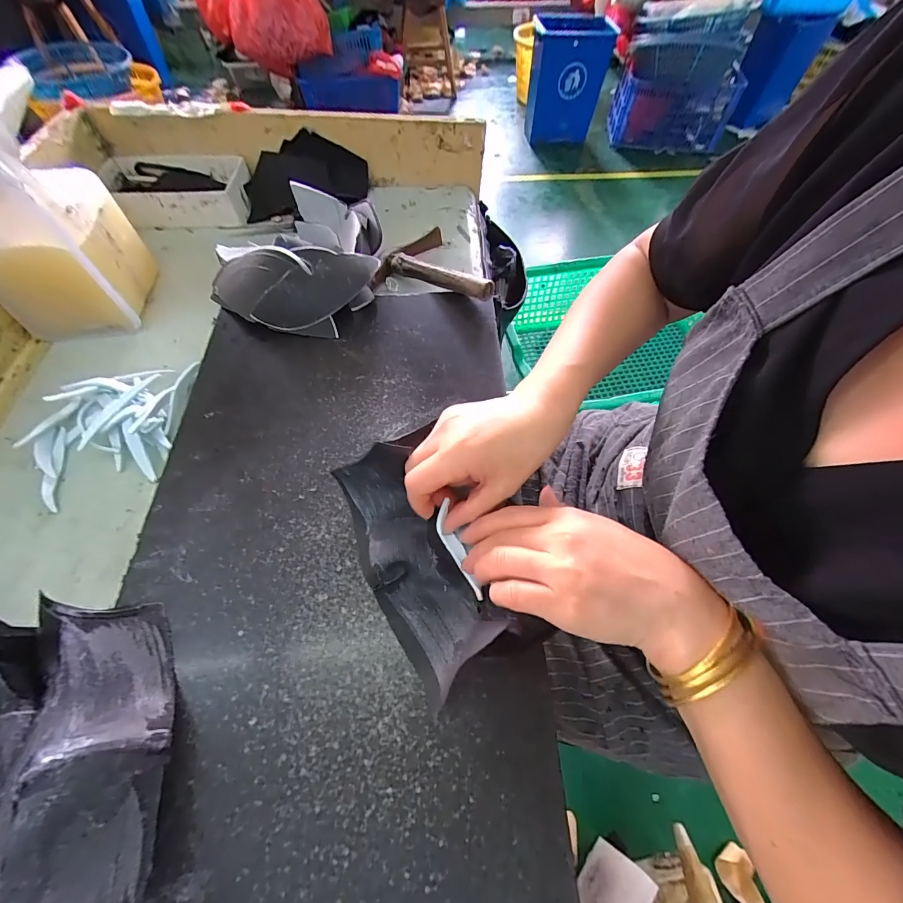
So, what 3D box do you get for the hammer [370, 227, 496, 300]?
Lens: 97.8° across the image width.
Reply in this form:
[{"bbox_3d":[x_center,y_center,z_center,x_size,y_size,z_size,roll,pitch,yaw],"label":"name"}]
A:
[{"bbox_3d":[-0.014,-0.213,0.466,0.110,0.029,0.167,-35,51,-19],"label":"hammer"}]

